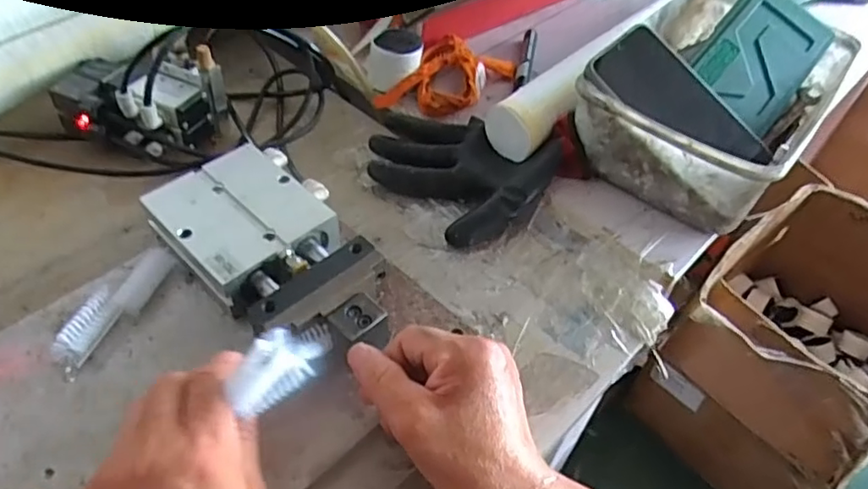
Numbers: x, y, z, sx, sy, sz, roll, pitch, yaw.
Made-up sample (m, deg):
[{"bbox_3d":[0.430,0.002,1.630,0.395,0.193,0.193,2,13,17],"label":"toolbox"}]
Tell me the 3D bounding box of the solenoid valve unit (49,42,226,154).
[{"bbox_3d":[-0.254,-0.123,0.521,0.123,0.083,0.065,8,49,4],"label":"solenoid valve unit"}]

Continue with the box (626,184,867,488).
[{"bbox_3d":[0.623,0.173,1.040,0.438,0.310,0.314,-31,57,-27],"label":"box"}]

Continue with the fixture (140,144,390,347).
[{"bbox_3d":[-0.110,0.011,0.433,0.124,0.051,0.202,-35,58,-29],"label":"fixture"}]

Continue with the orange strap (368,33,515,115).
[{"bbox_3d":[0.014,-0.160,0.589,0.088,0.032,0.118,27,53,20],"label":"orange strap"}]

